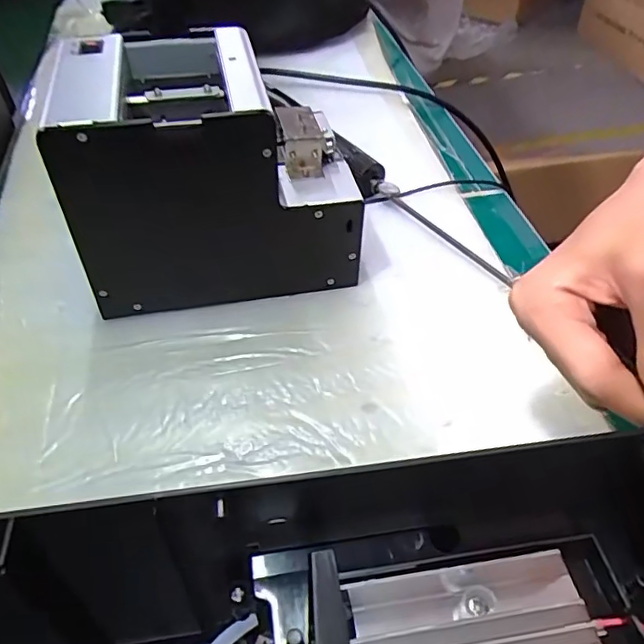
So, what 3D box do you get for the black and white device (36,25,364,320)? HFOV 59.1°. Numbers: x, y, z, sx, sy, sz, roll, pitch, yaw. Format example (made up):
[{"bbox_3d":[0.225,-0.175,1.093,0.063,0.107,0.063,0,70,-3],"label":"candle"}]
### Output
[{"bbox_3d":[-0.075,-0.101,0.393,0.181,0.149,0.128,-11,47,-11],"label":"black and white device"}]

